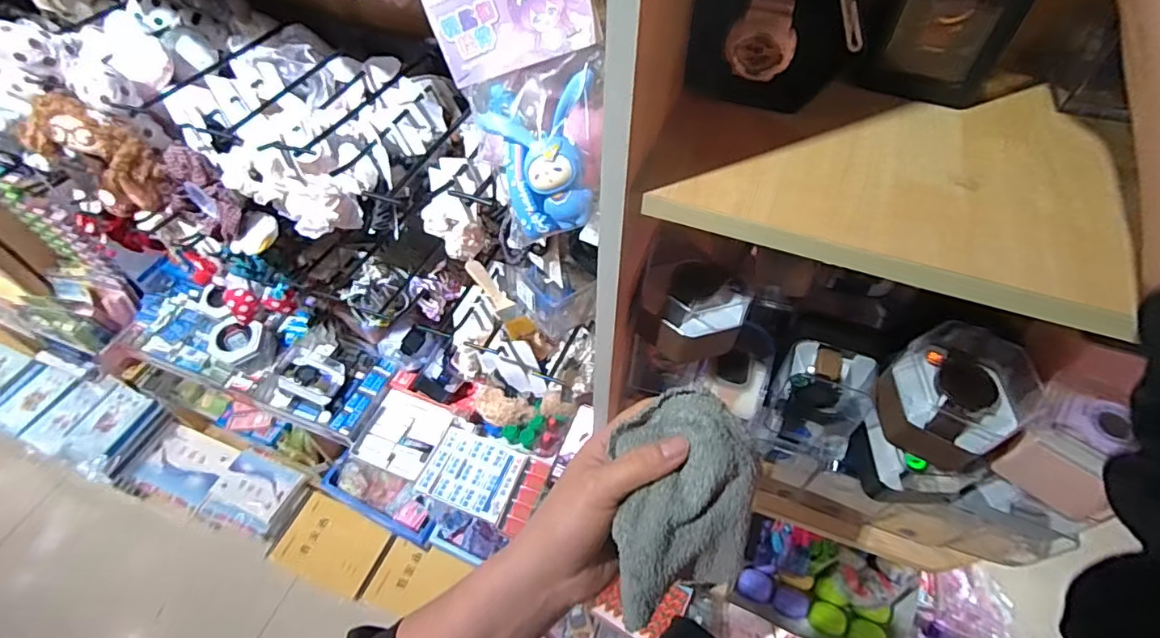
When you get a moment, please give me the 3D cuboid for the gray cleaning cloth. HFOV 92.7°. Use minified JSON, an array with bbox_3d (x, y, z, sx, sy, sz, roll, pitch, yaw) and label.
[{"bbox_3d":[0.055,0.102,0.323,0.084,0.121,0.055,-3,11,-19],"label":"gray cleaning cloth"}]

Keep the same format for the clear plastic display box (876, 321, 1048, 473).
[{"bbox_3d":[0.289,0.056,0.426,0.110,0.062,0.091,-33,59,-23],"label":"clear plastic display box"}]

